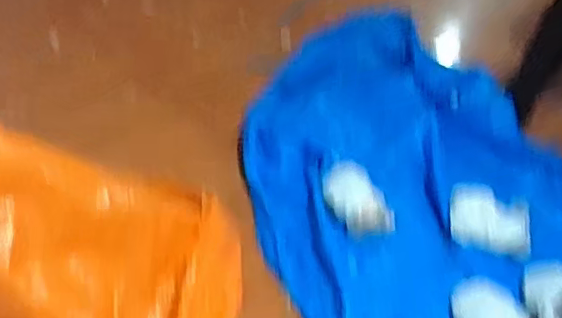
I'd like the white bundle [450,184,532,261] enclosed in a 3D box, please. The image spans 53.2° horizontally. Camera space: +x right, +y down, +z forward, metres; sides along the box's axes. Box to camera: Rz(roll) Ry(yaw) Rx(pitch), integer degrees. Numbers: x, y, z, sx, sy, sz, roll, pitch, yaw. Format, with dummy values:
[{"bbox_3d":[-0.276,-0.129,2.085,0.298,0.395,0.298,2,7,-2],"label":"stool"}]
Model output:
[{"bbox_3d":[0.470,0.131,1.263,0.186,0.070,0.143,18,44,15],"label":"white bundle"}]

